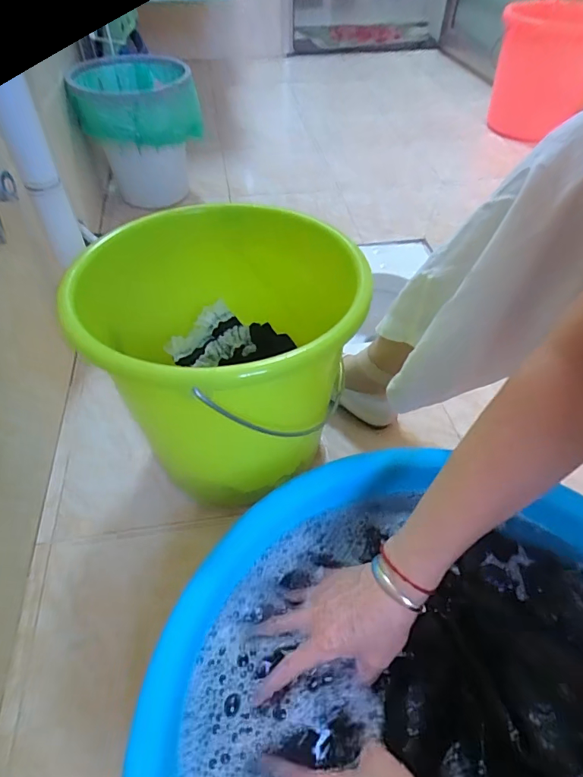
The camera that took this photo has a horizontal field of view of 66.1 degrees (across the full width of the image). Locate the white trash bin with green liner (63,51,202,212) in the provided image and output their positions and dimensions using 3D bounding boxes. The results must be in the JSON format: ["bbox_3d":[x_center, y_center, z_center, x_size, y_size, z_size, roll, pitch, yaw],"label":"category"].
[{"bbox_3d":[-0.327,-0.553,1.026,0.254,0.273,0.249,-10,50,-9],"label":"white trash bin with green liner"}]

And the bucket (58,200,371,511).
[{"bbox_3d":[-0.091,-0.027,0.554,0.262,0.275,0.288,0,49,0],"label":"bucket"}]

